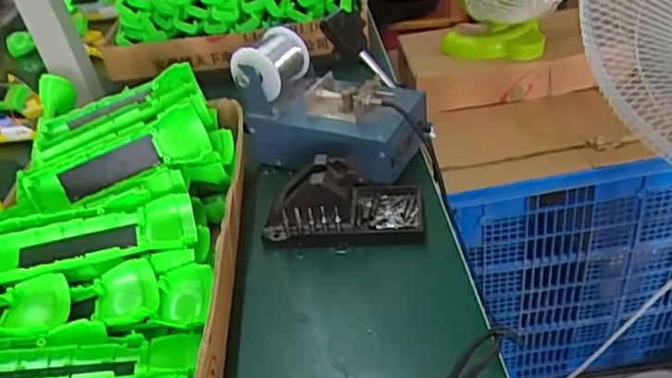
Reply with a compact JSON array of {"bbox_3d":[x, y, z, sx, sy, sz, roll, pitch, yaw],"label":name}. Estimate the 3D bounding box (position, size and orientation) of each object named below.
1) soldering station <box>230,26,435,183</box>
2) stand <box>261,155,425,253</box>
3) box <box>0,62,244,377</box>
[{"bbox_3d":[-0.008,-0.103,0.645,0.207,0.119,0.126,14,41,25],"label":"soldering station"},{"bbox_3d":[0.006,0.009,0.558,0.159,0.074,0.077,-5,36,2],"label":"stand"},{"bbox_3d":[-0.226,0.054,0.486,0.274,0.131,0.396,-6,38,0],"label":"box"}]

